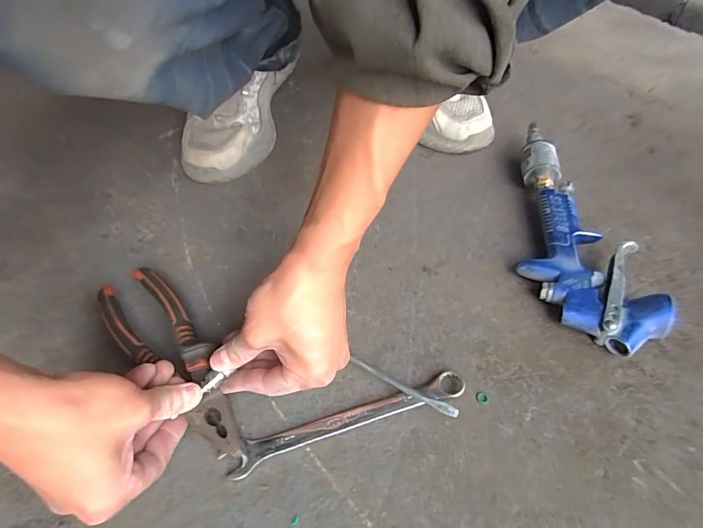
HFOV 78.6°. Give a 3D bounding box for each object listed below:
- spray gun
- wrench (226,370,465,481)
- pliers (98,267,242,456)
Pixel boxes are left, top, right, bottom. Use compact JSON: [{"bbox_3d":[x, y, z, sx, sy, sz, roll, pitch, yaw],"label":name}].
[{"bbox_3d":[0.201,-0.042,0.418,0.097,0.037,0.280,-3,50,1],"label":"spray gun"},{"bbox_3d":[-0.001,0.112,0.315,0.177,0.014,0.022,-17,52,-11],"label":"wrench"},{"bbox_3d":[-0.142,0.076,0.344,0.056,0.028,0.190,-33,56,-22],"label":"pliers"}]

